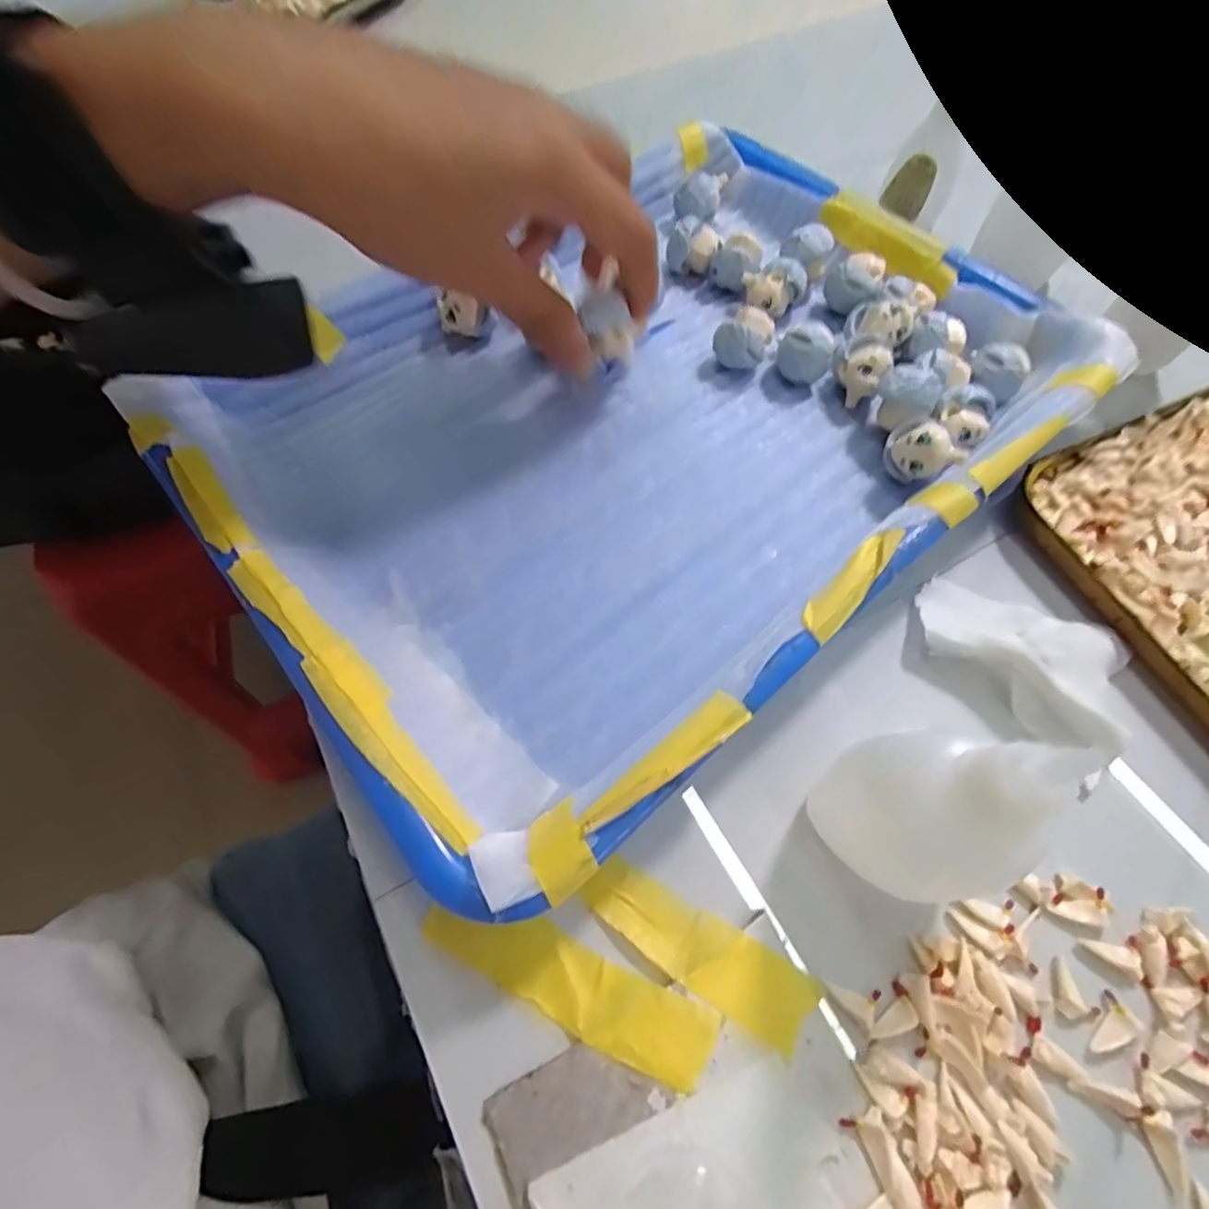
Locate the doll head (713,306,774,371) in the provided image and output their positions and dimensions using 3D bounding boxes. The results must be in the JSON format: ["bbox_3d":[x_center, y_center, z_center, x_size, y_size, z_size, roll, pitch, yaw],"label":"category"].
[{"bbox_3d":[0.061,-0.116,0.260,0.023,0.022,0.021,14,65,8],"label":"doll head"}]

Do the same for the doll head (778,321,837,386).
[{"bbox_3d":[0.089,-0.110,0.259,0.023,0.023,0.019,19,65,10],"label":"doll head"}]

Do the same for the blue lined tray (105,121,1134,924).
[{"bbox_3d":[0.016,-0.080,0.241,0.320,0.030,0.234,-37,69,-16],"label":"blue lined tray"}]

